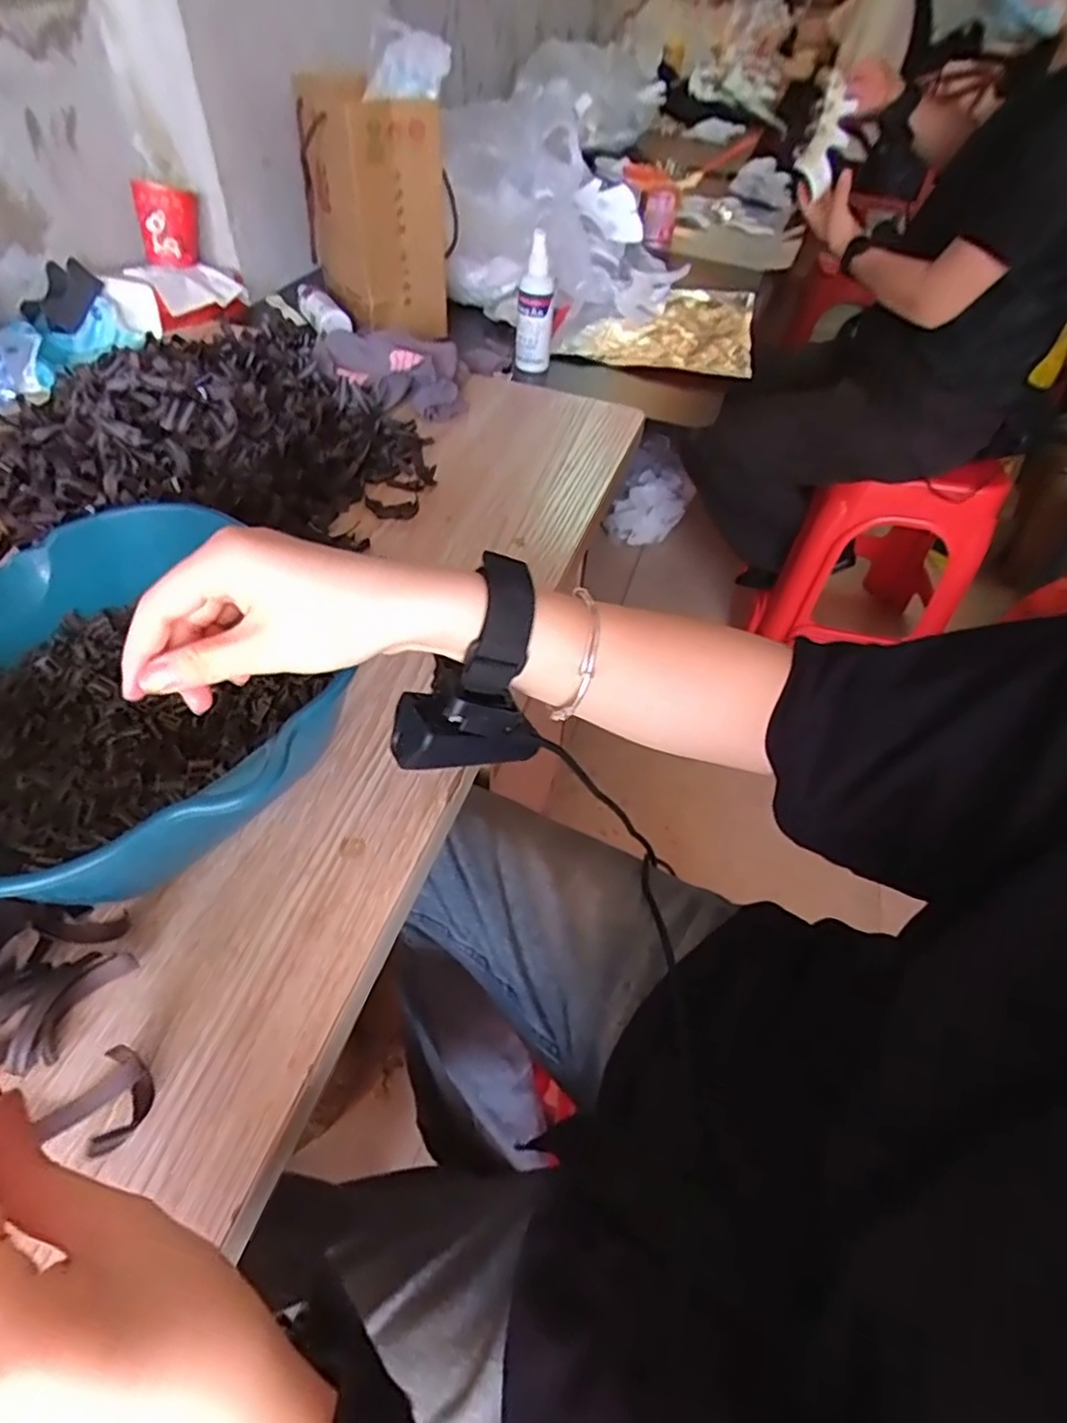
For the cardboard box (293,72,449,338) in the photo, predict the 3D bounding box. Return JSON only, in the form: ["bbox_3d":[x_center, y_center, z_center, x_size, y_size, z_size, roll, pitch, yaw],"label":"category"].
[{"bbox_3d":[-0.171,-0.564,0.762,0.121,0.194,0.137,-26,56,-24],"label":"cardboard box"}]

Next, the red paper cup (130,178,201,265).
[{"bbox_3d":[-0.420,-0.568,0.783,0.065,0.074,0.072,-14,52,-15],"label":"red paper cup"}]

